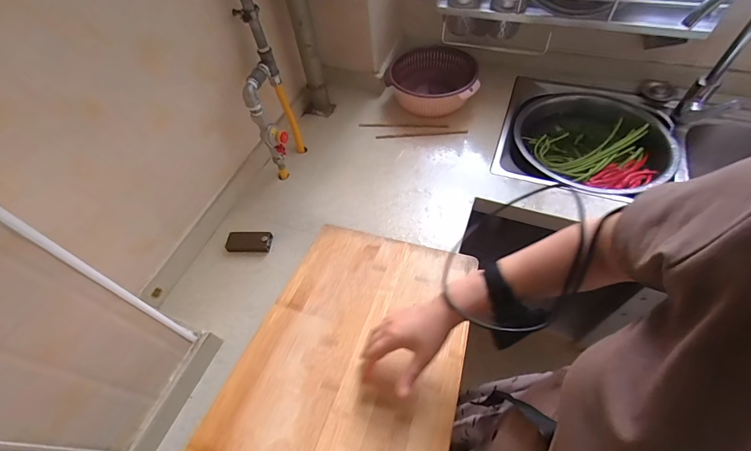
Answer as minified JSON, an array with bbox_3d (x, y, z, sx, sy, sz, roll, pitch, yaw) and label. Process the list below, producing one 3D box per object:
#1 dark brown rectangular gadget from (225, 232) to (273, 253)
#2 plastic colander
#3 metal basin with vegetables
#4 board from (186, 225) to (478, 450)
[{"bbox_3d":[-0.273,0.035,0.776,0.093,0.022,0.046,0,55,6],"label":"dark brown rectangular gadget"},{"bbox_3d":[0.150,-0.390,0.994,0.245,0.112,0.215,8,56,11],"label":"plastic colander"},{"bbox_3d":[0.532,-0.193,0.904,0.352,0.087,0.339,-3,55,4],"label":"metal basin with vegetables"},{"bbox_3d":[-0.031,0.196,0.560,0.320,0.012,0.493,13,46,13],"label":"board"}]

